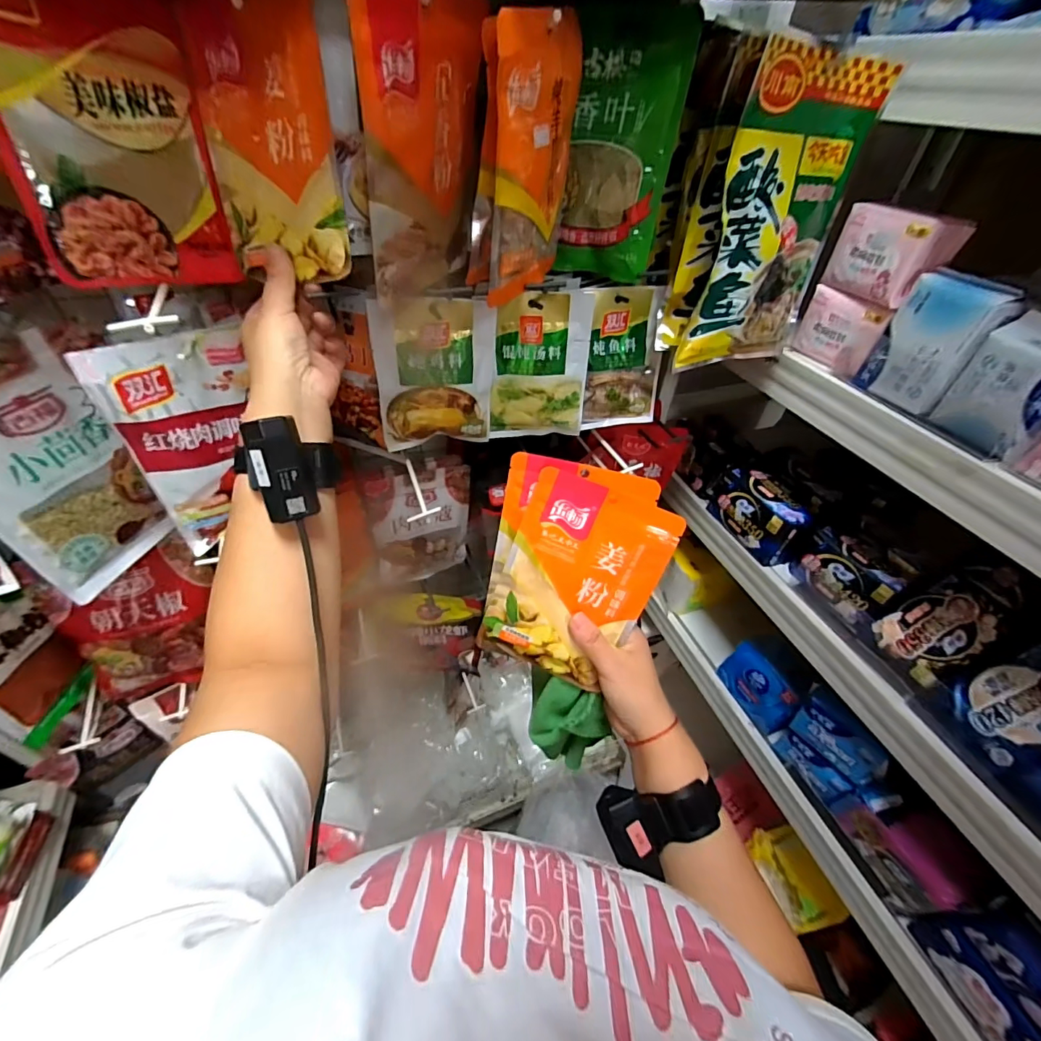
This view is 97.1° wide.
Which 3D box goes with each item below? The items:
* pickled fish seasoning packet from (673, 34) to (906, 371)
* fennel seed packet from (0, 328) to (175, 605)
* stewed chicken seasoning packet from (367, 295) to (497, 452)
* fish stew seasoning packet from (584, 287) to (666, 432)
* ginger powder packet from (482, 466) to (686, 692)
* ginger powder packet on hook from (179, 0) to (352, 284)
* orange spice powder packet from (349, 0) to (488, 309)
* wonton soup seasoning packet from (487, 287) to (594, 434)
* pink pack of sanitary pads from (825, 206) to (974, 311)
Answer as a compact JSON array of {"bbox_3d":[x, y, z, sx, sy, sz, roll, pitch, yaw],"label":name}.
[{"bbox_3d":[0.265,-0.299,0.474,0.176,0.263,0.024,-14,40,-22],"label":"pickled fish seasoning packet"},{"bbox_3d":[-0.411,-0.040,0.412,0.027,0.213,0.117,12,44,8],"label":"fennel seed packet"},{"bbox_3d":[-0.094,-0.162,0.520,0.130,0.163,0.022,-6,44,-10],"label":"stewed chicken seasoning packet"},{"bbox_3d":[0.128,-0.196,0.571,0.103,0.167,0.011,-13,37,-11],"label":"fish stew seasoning packet"},{"bbox_3d":[0.049,0.057,0.407,0.127,0.180,0.009,21,15,2],"label":"ginger powder packet"},{"bbox_3d":[-0.188,-0.279,0.343,0.123,0.176,0.008,10,24,21],"label":"ginger powder packet on hook"},{"bbox_3d":[-0.076,-0.273,0.356,0.009,0.187,0.124,31,49,13],"label":"orange spice powder packet"},{"bbox_3d":[0.023,-0.178,0.546,0.112,0.167,0.023,-1,44,-5],"label":"wonton soup seasoning packet"},{"bbox_3d":[0.417,-0.302,0.520,0.052,0.085,0.105,-7,44,-12],"label":"pink pack of sanitary pads"}]

